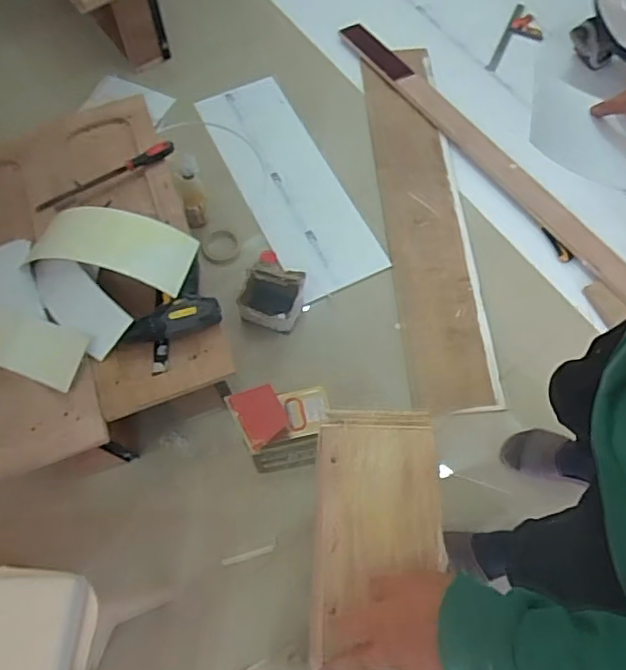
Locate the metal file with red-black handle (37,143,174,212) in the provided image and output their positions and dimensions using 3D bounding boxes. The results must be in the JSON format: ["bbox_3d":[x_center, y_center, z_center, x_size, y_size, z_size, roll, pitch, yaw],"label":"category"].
[{"bbox_3d":[-0.427,-0.329,1.194,0.297,0.035,0.029,-28,69,-12],"label":"metal file with red-black handle"}]

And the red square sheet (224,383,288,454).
[{"bbox_3d":[-0.096,0.142,1.032,0.085,0.019,0.106,-25,69,-11],"label":"red square sheet"}]

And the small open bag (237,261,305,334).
[{"bbox_3d":[-0.095,-0.086,1.355,0.134,0.085,0.136,15,68,5],"label":"small open bag"}]

